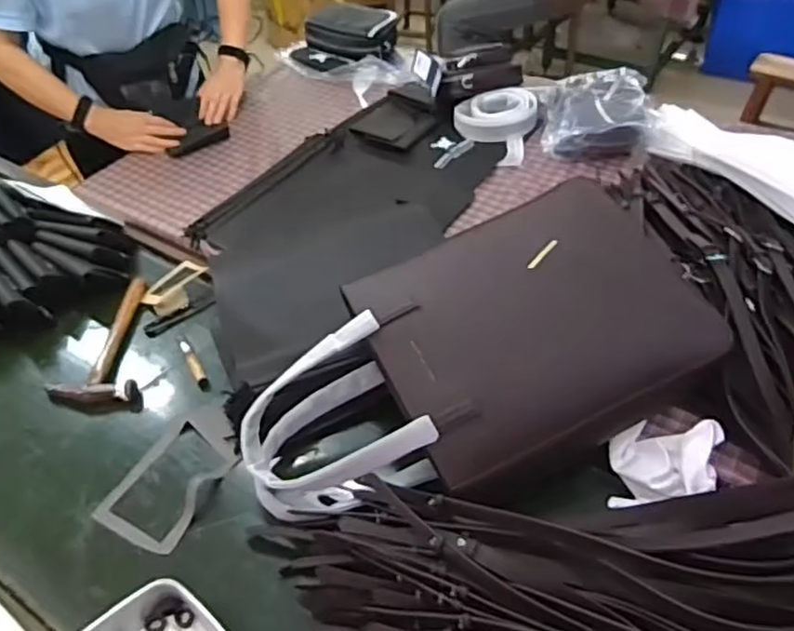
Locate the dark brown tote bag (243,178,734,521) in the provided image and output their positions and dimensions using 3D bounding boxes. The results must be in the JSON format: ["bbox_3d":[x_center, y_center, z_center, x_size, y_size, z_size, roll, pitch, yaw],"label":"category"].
[{"bbox_3d":[0.082,0.060,0.810,0.565,0.129,0.295,-23,70,-7],"label":"dark brown tote bag"}]

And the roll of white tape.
[{"bbox_3d":[0.189,-0.366,1.258,0.161,0.049,0.203,3,47,7],"label":"roll of white tape"}]

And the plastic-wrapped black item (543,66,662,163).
[{"bbox_3d":[0.378,-0.374,1.215,0.199,0.092,0.181,11,48,14],"label":"plastic-wrapped black item"}]

